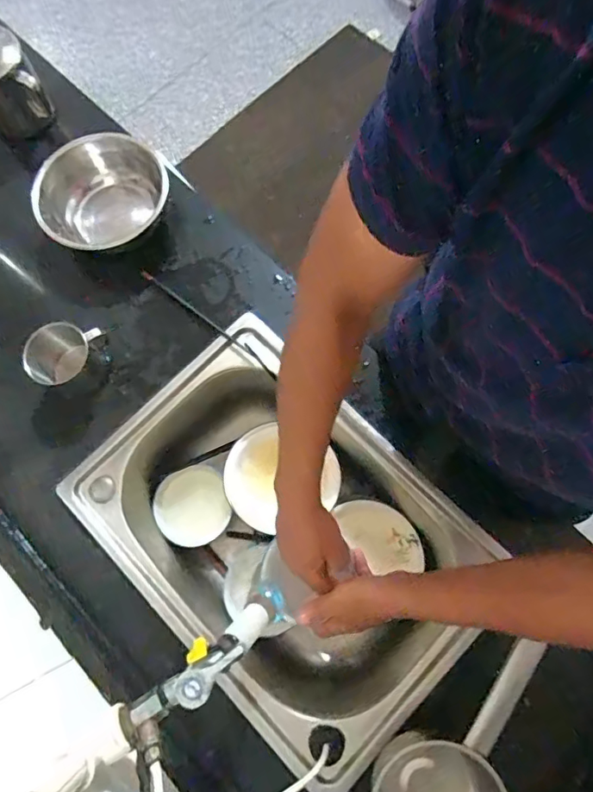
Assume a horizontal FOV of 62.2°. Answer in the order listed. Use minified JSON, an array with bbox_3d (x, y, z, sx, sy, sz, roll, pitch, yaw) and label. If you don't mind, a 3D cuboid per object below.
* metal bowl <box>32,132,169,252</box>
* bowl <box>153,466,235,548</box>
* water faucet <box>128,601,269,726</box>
[{"bbox_3d":[-0.276,-0.284,0.728,0.175,0.092,0.174,0,74,1],"label":"metal bowl"},{"bbox_3d":[-0.161,0.173,0.766,0.111,0.049,0.114,0,74,1],"label":"bowl"},{"bbox_3d":[-0.088,0.251,0.460,0.129,0.108,0.036,-39,77,-9],"label":"water faucet"}]

